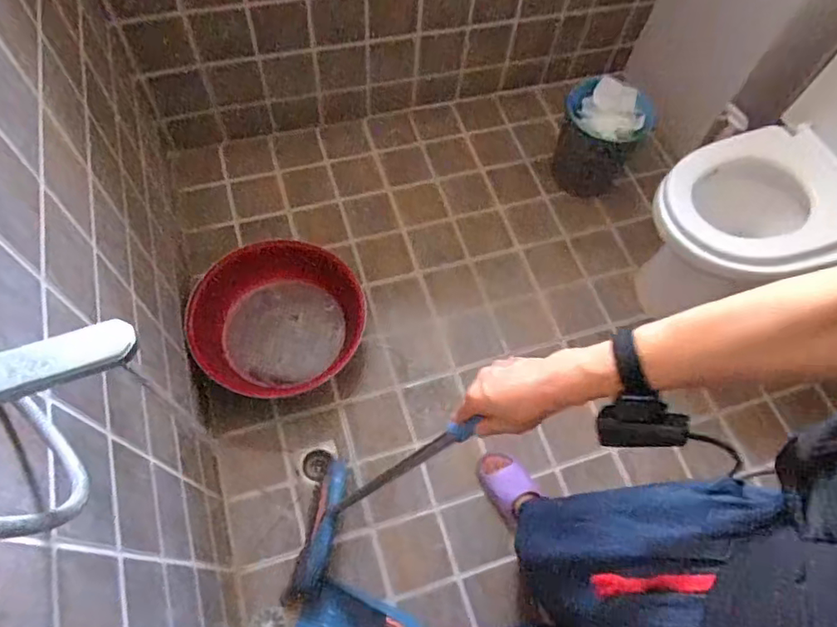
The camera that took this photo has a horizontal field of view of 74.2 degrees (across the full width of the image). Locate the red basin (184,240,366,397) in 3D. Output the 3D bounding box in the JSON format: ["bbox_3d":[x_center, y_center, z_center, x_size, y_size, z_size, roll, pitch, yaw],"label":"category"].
[{"bbox_3d":[-0.325,0.005,1.300,0.370,0.134,0.339,2,63,-3],"label":"red basin"}]

